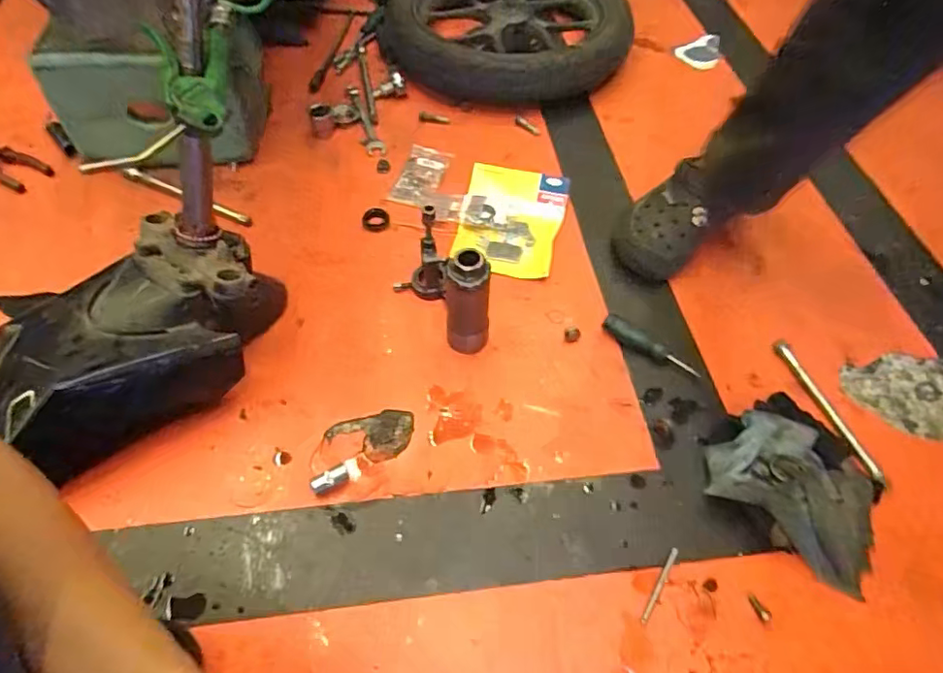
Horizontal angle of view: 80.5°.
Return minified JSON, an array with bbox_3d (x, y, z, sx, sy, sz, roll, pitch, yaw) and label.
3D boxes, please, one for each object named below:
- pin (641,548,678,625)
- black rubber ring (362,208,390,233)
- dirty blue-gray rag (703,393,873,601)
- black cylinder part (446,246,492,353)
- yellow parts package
[{"bbox_3d":[0.187,0.246,0.551,0.007,0.004,0.082,28,59,19],"label":"pin"},{"bbox_3d":[-0.143,-0.179,0.843,0.038,0.013,0.042,13,56,9],"label":"black rubber ring"},{"bbox_3d":[0.353,0.144,0.589,0.180,0.061,0.168,31,60,20],"label":"dirty blue-gray rag"},{"bbox_3d":[-0.003,-0.035,0.661,0.051,0.148,0.043,7,55,5],"label":"black cylinder part"},{"bbox_3d":[0.058,-0.176,0.827,0.148,0.025,0.186,10,55,7],"label":"yellow parts package"}]

